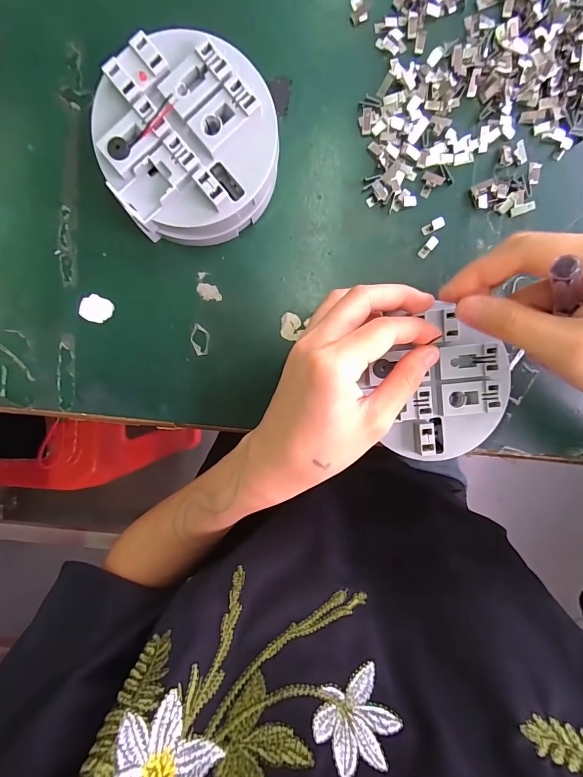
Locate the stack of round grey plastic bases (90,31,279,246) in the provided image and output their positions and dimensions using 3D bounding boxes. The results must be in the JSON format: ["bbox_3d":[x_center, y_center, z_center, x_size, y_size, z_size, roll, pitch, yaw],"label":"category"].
[{"bbox_3d":[-0.059,-0.143,0.223,0.101,0.040,0.100,-15,95,-1],"label":"stack of round grey plastic bases"}]

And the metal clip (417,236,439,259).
[{"bbox_3d":[0.092,-0.095,0.250,0.006,0.004,0.015,39,106,-4],"label":"metal clip"}]

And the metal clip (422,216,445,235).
[{"bbox_3d":[0.096,-0.109,0.248,0.016,0.004,0.007,-29,95,0],"label":"metal clip"}]

